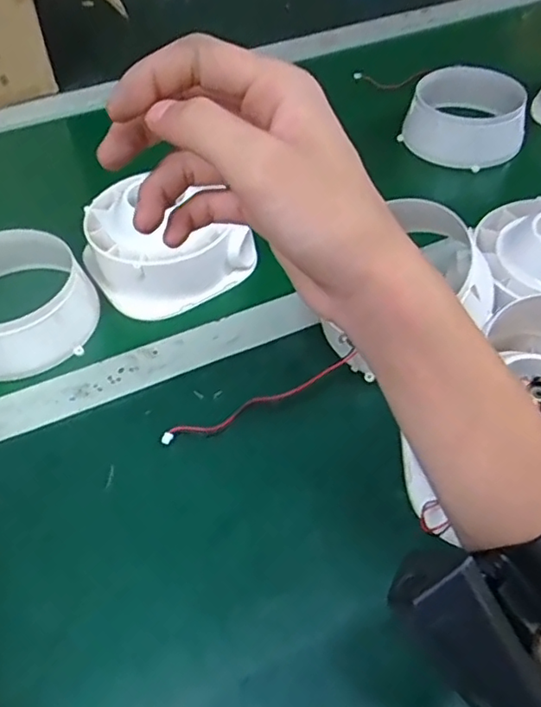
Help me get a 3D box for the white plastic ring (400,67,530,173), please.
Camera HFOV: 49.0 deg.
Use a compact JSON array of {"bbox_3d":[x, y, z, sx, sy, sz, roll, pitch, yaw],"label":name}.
[{"bbox_3d":[0.215,-0.265,0.653,0.120,0.075,0.131,-1,50,2],"label":"white plastic ring"}]

